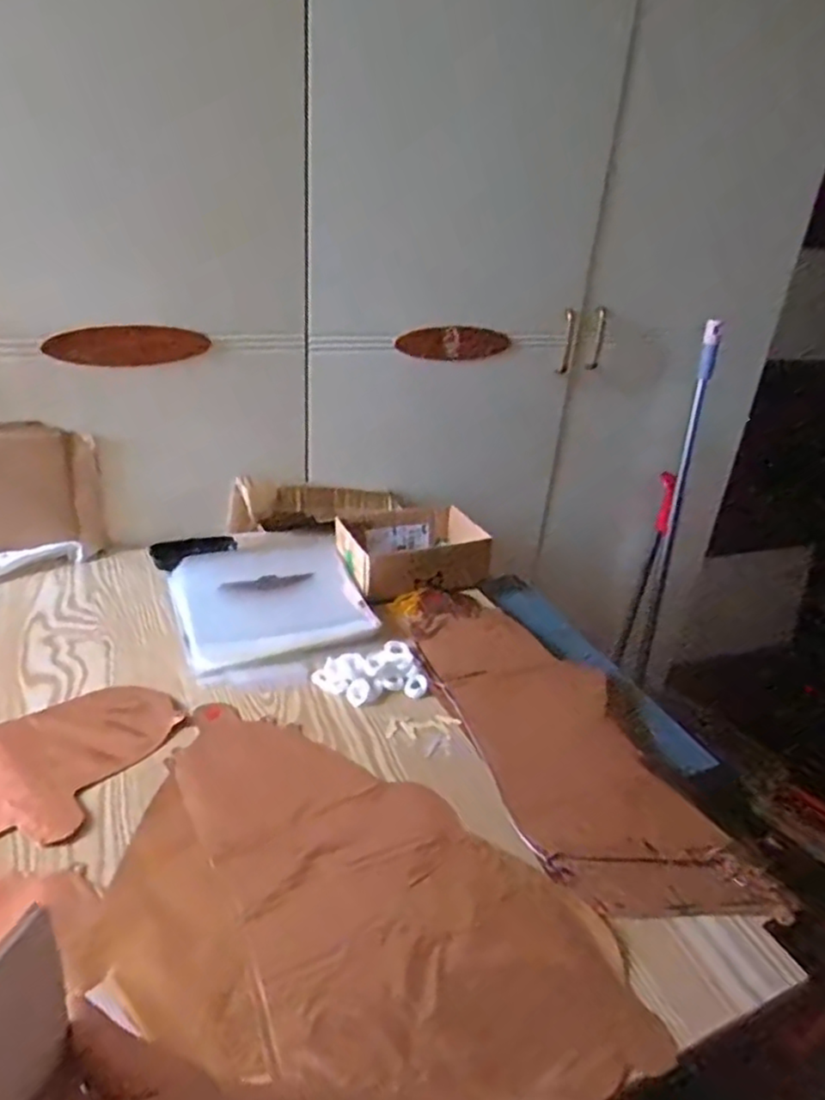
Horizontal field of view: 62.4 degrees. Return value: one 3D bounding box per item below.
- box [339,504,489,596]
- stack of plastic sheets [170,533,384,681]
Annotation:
[{"bbox_3d":[0.001,-0.005,0.980,0.217,0.058,0.166,-3,30,-13],"label":"box"},{"bbox_3d":[-0.193,0.051,0.891,0.229,0.018,0.266,-10,32,-24],"label":"stack of plastic sheets"}]

